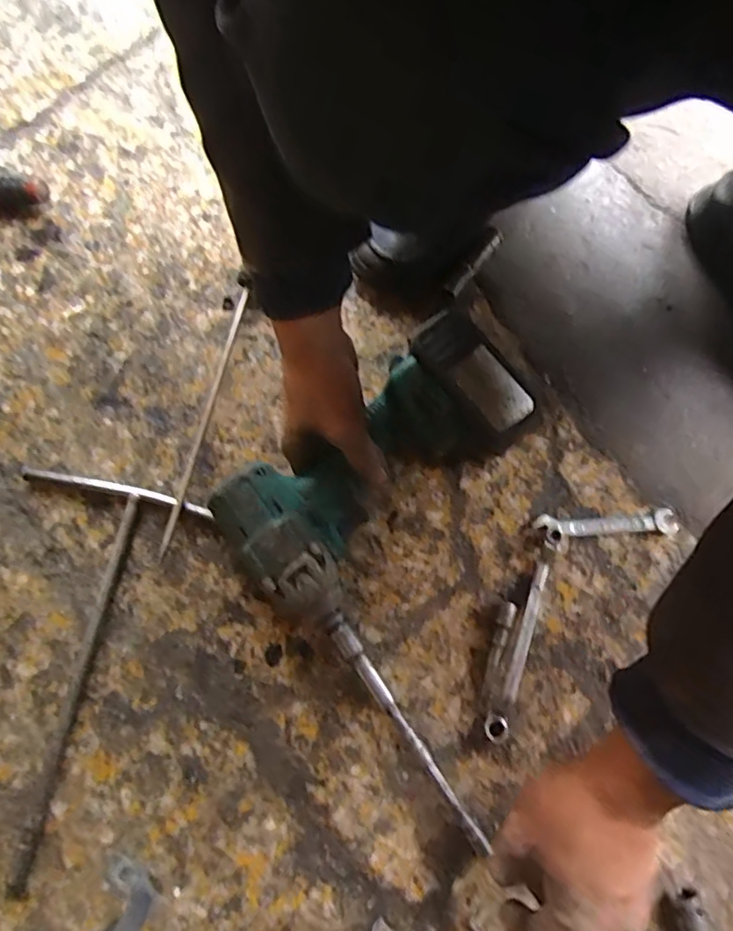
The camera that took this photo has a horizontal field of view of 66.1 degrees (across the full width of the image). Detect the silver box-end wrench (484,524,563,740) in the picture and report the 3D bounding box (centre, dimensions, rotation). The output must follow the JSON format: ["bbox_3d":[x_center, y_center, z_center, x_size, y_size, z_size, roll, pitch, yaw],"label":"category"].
[{"bbox_3d":[0.126,0.128,0.437,0.019,0.015,0.167,21,76,4],"label":"silver box-end wrench"}]

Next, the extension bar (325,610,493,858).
[{"bbox_3d":[0.028,0.191,0.410,0.014,0.011,0.192,-34,85,-9],"label":"extension bar"}]

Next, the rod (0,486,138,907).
[{"bbox_3d":[-0.216,0.162,0.425,0.010,0.011,0.284,11,75,2],"label":"rod"}]

